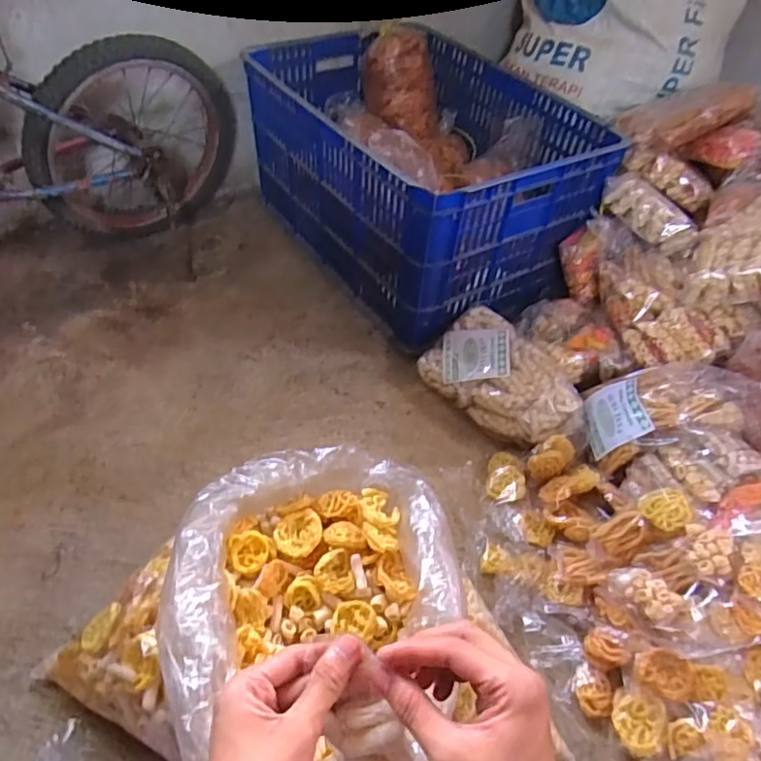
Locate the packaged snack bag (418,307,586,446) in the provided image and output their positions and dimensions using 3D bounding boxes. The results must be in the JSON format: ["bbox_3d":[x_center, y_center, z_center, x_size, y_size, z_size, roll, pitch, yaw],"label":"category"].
[{"bbox_3d":[0.197,-0.001,0.904,0.248,0.074,0.136,37,52,25],"label":"packaged snack bag"}]

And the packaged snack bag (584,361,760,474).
[{"bbox_3d":[0.394,0.032,0.810,0.216,0.082,0.127,-15,41,23],"label":"packaged snack bag"}]

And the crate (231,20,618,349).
[{"bbox_3d":[0.065,-0.381,1.083,0.404,0.279,0.589,-23,53,-26],"label":"crate"}]

